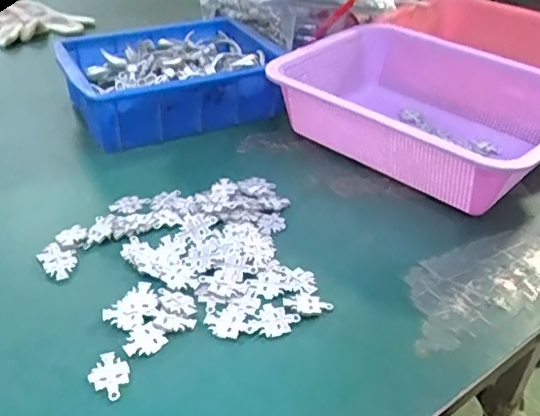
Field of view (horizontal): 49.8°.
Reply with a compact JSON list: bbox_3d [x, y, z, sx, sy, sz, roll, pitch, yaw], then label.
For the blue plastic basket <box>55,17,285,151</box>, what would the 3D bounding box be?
[{"bbox_3d":[-0.110,-0.153,0.696,0.222,0.079,0.172,-15,38,-24],"label":"blue plastic basket"}]

